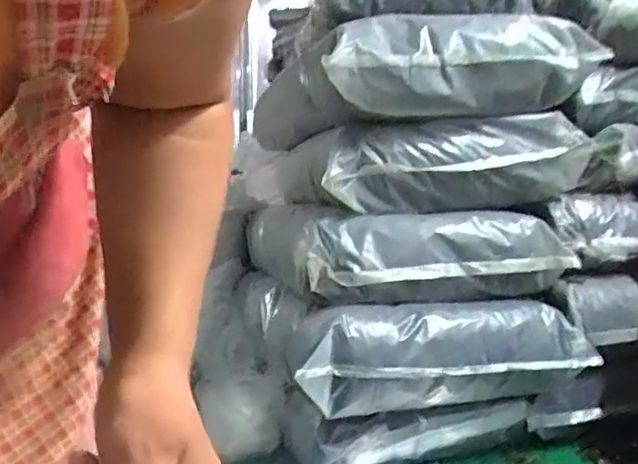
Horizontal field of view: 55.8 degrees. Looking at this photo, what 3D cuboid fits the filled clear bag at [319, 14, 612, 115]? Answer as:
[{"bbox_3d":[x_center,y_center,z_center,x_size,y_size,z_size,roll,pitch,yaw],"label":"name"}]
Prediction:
[{"bbox_3d":[0.293,-0.356,1.256,0.587,0.204,0.155,0,6,-14],"label":"filled clear bag"}]

